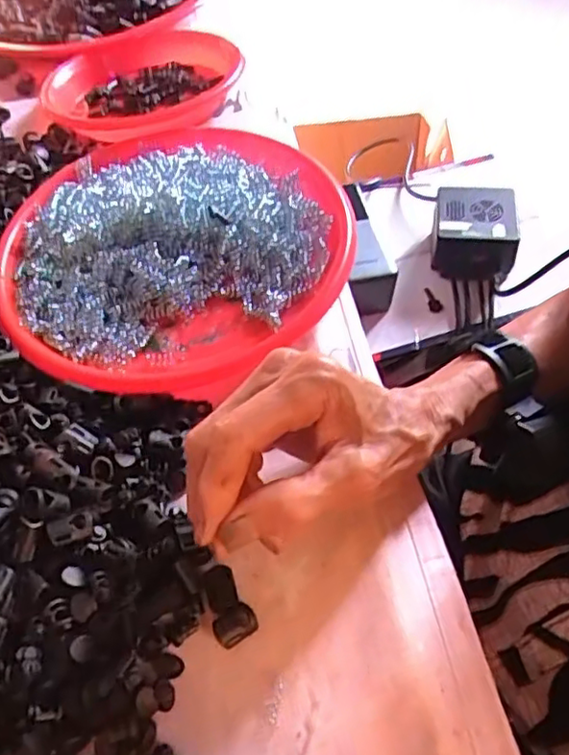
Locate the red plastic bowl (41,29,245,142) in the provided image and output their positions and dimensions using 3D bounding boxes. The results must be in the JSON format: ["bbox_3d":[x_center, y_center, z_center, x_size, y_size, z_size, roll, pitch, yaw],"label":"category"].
[{"bbox_3d":[-0.114,-0.241,0.520,0.157,0.040,0.167,-2,55,3],"label":"red plastic bowl"}]

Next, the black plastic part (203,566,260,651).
[{"bbox_3d":[-0.028,0.104,0.291,0.019,0.007,0.036,-26,57,-14],"label":"black plastic part"}]

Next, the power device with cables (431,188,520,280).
[{"bbox_3d":[0.181,-0.141,0.602,0.072,0.045,0.086,5,56,8],"label":"power device with cables"}]

